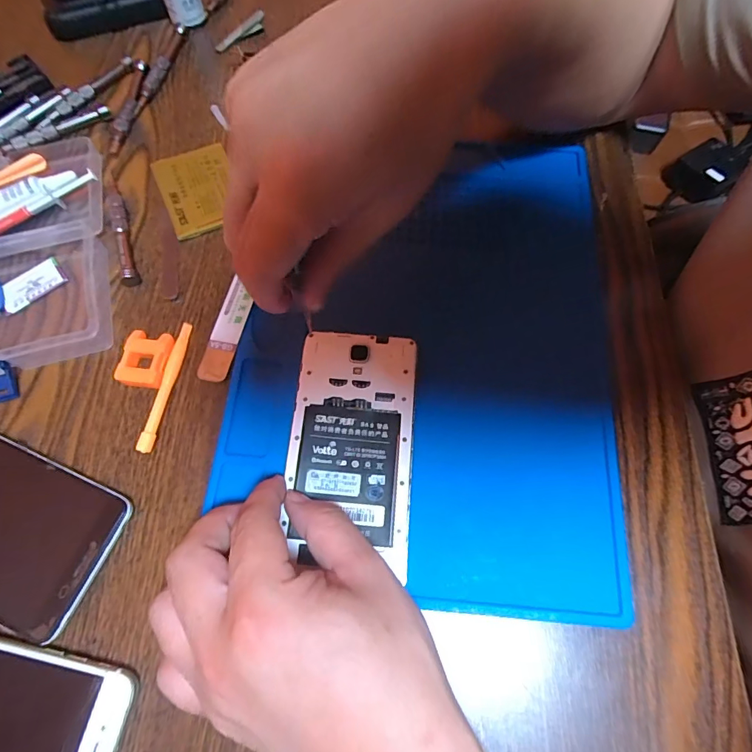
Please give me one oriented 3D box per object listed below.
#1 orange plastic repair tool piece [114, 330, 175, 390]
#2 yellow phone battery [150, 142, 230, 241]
[{"bbox_3d":[-0.141,-0.010,0.265,0.027,0.012,0.034,6,70,2],"label":"orange plastic repair tool piece"},{"bbox_3d":[-0.131,-0.137,0.316,0.052,0.007,0.077,-21,71,-8],"label":"yellow phone battery"}]

